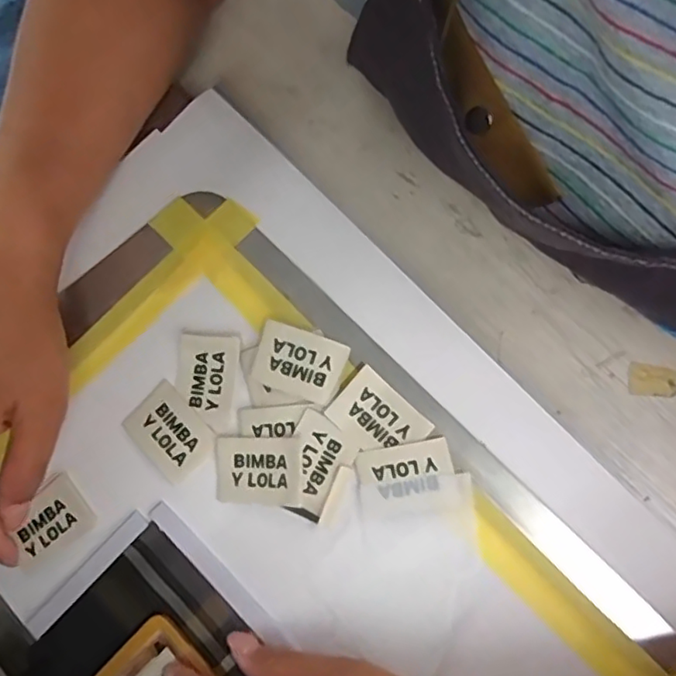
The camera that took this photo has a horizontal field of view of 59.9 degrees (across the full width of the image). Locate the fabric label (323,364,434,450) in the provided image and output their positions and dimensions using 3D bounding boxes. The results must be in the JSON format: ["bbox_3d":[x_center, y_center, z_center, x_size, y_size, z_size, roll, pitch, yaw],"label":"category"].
[{"bbox_3d":[0.021,0.042,0.308,0.047,0.005,0.034,42,88,11],"label":"fabric label"}]

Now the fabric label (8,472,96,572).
[{"bbox_3d":[-0.159,0.099,0.320,0.045,0.004,0.035,-34,79,-6],"label":"fabric label"}]

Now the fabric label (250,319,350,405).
[{"bbox_3d":[-0.021,0.012,0.315,0.046,0.004,0.034,20,83,3],"label":"fabric label"}]

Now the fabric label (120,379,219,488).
[{"bbox_3d":[-0.092,0.051,0.320,0.036,0.004,0.047,-44,79,-1],"label":"fabric label"}]

